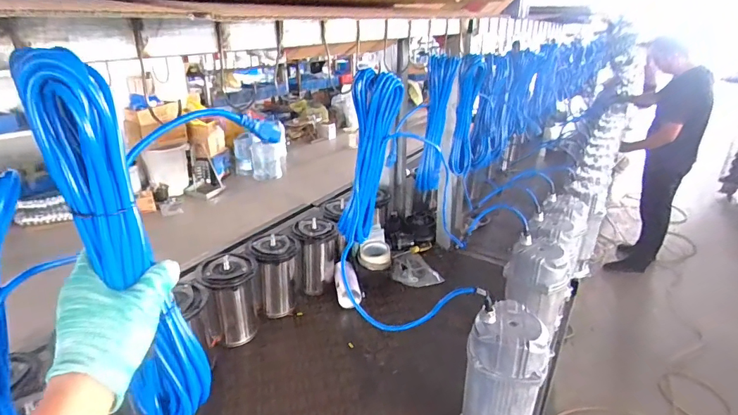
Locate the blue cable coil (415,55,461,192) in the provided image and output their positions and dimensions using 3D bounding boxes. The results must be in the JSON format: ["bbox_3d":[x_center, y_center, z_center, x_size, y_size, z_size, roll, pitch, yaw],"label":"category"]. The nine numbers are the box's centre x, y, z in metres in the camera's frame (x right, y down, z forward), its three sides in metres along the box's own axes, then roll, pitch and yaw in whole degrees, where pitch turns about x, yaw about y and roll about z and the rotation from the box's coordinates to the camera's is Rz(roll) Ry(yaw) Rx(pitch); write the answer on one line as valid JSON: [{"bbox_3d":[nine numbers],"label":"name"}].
[{"bbox_3d":[0.179,-0.214,1.117,0.081,0.347,0.078,1,24,-1],"label":"blue cable coil"}]

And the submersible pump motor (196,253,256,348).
[{"bbox_3d":[-0.354,0.238,1.078,0.133,0.218,0.107,-10,27,-25],"label":"submersible pump motor"}]

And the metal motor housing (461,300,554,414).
[{"bbox_3d":[0.240,0.334,0.767,0.128,0.303,0.109,7,25,12],"label":"metal motor housing"}]

